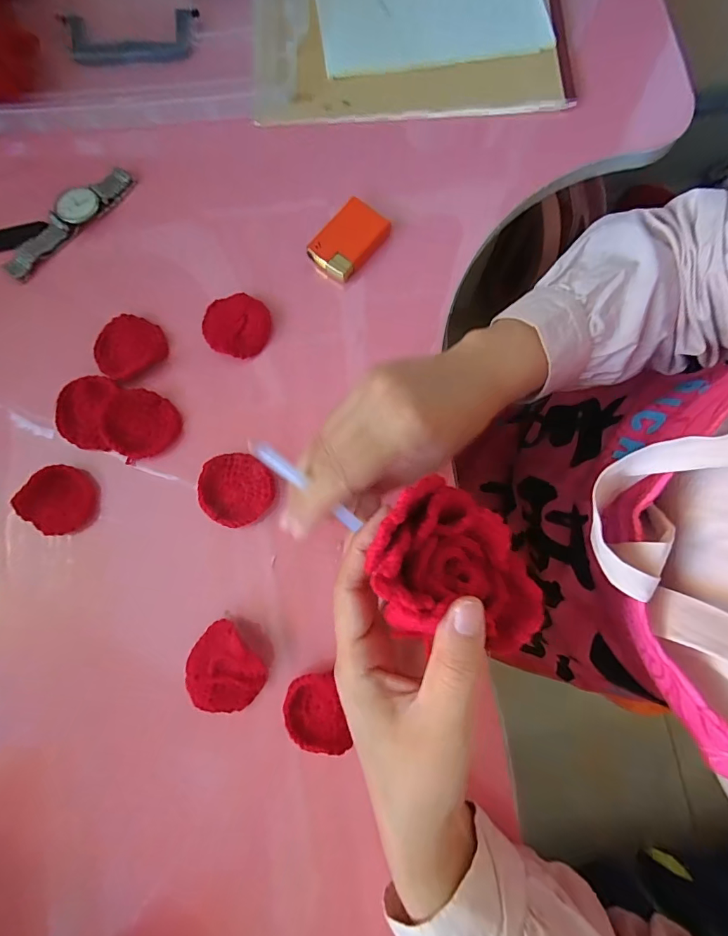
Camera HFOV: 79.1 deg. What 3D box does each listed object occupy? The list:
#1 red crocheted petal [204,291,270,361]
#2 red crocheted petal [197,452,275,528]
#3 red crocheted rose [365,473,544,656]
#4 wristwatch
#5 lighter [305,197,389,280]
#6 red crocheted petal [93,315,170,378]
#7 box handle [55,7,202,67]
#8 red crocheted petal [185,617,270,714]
[{"bbox_3d":[-0.093,-0.105,0.321,0.047,0.008,0.049,0,79,1],"label":"red crocheted petal"},{"bbox_3d":[-0.086,0.014,0.297,0.050,0.006,0.047,0,79,1],"label":"red crocheted petal"},{"bbox_3d":[0.043,0.046,0.193,0.079,0.033,0.065,30,81,6],"label":"red crocheted rose"},{"bbox_3d":[-0.228,-0.190,0.337,0.024,0.009,0.115,42,83,8],"label":"wristwatch"},{"bbox_3d":[-0.011,-0.170,0.327,0.040,0.011,0.055,42,83,8],"label":"lighter"},{"bbox_3d":[-0.170,-0.087,0.318,0.048,0.009,0.045,0,79,1],"label":"red crocheted petal"},{"bbox_3d":[-0.196,-0.355,0.365,0.110,0.014,0.057,-1,79,1],"label":"box handle"},{"bbox_3d":[-0.088,0.126,0.272,0.044,0.016,0.049,-42,81,-6],"label":"red crocheted petal"}]

